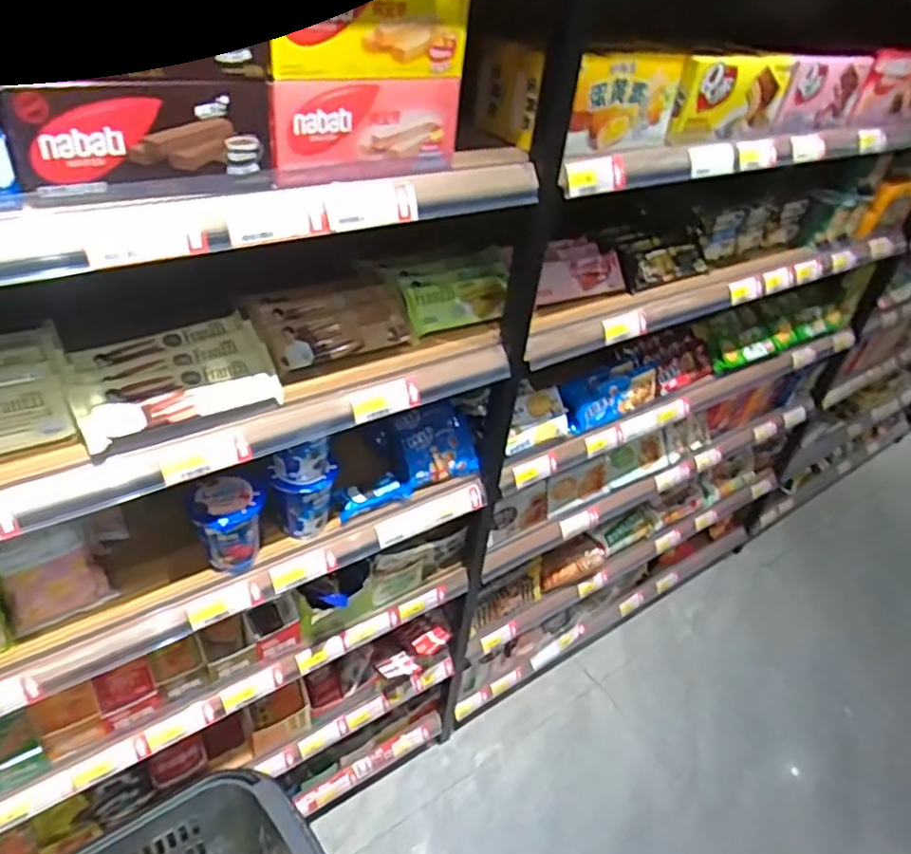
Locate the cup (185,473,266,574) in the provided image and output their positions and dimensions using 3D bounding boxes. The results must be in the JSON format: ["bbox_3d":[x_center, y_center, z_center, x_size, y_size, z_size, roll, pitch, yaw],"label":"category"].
[{"bbox_3d":[-0.289,0.126,0.853,0.079,0.109,0.081,33,44,30],"label":"cup"}]

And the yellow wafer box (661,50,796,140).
[{"bbox_3d":[0.401,-0.477,0.948,0.253,0.097,0.039,-26,48,-36],"label":"yellow wafer box"}]

